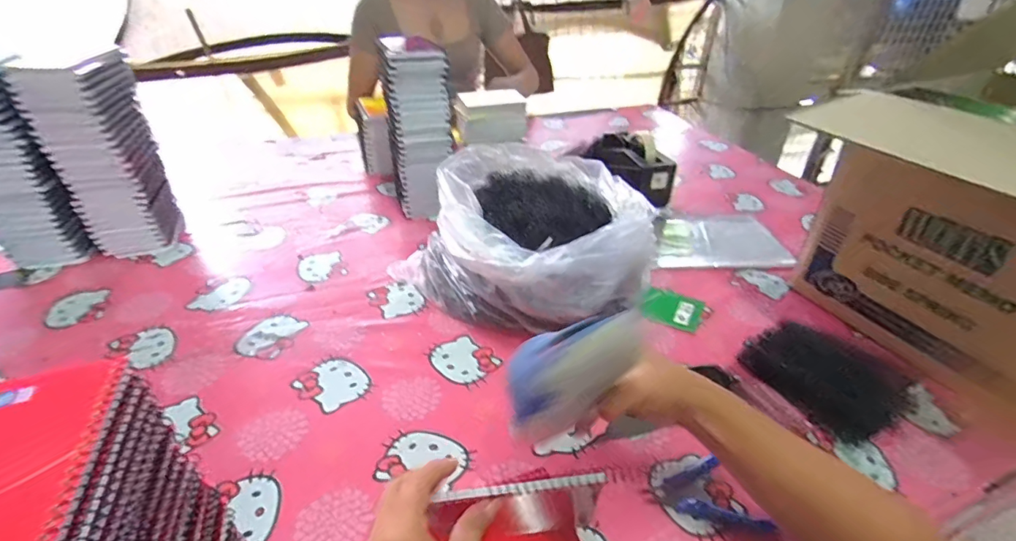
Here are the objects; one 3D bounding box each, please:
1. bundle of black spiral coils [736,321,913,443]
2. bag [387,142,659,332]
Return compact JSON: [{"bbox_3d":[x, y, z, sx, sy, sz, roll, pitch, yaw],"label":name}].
[{"bbox_3d":[0.385,0.124,0.596,0.141,0.018,0.161,-16,39,-24],"label":"bundle of black spiral coils"},{"bbox_3d":[0.052,-0.053,0.719,0.316,0.156,0.320,26,42,31],"label":"bag"}]

